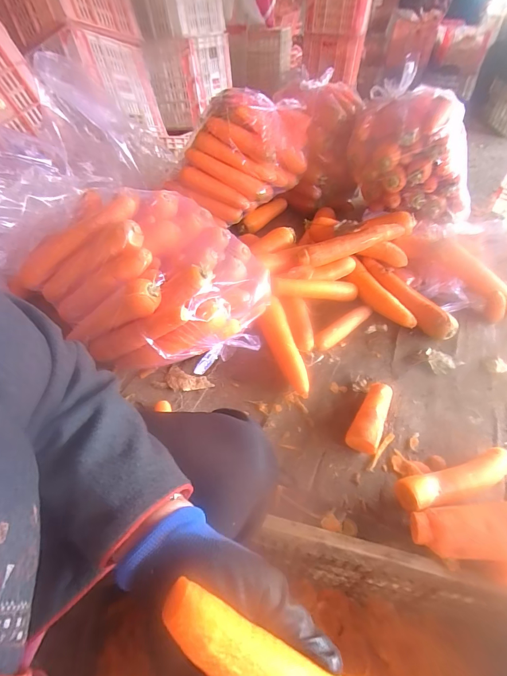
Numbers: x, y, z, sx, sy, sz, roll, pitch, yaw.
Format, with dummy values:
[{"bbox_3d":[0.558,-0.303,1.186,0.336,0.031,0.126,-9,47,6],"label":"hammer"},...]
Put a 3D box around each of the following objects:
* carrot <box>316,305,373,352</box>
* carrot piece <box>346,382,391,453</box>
[{"bbox_3d":[0.176,-0.020,0.660,0.157,0.028,0.031,-30,54,-27],"label":"carrot"},{"bbox_3d":[0.179,0.117,0.523,0.045,0.043,0.128,22,50,19],"label":"carrot piece"}]

